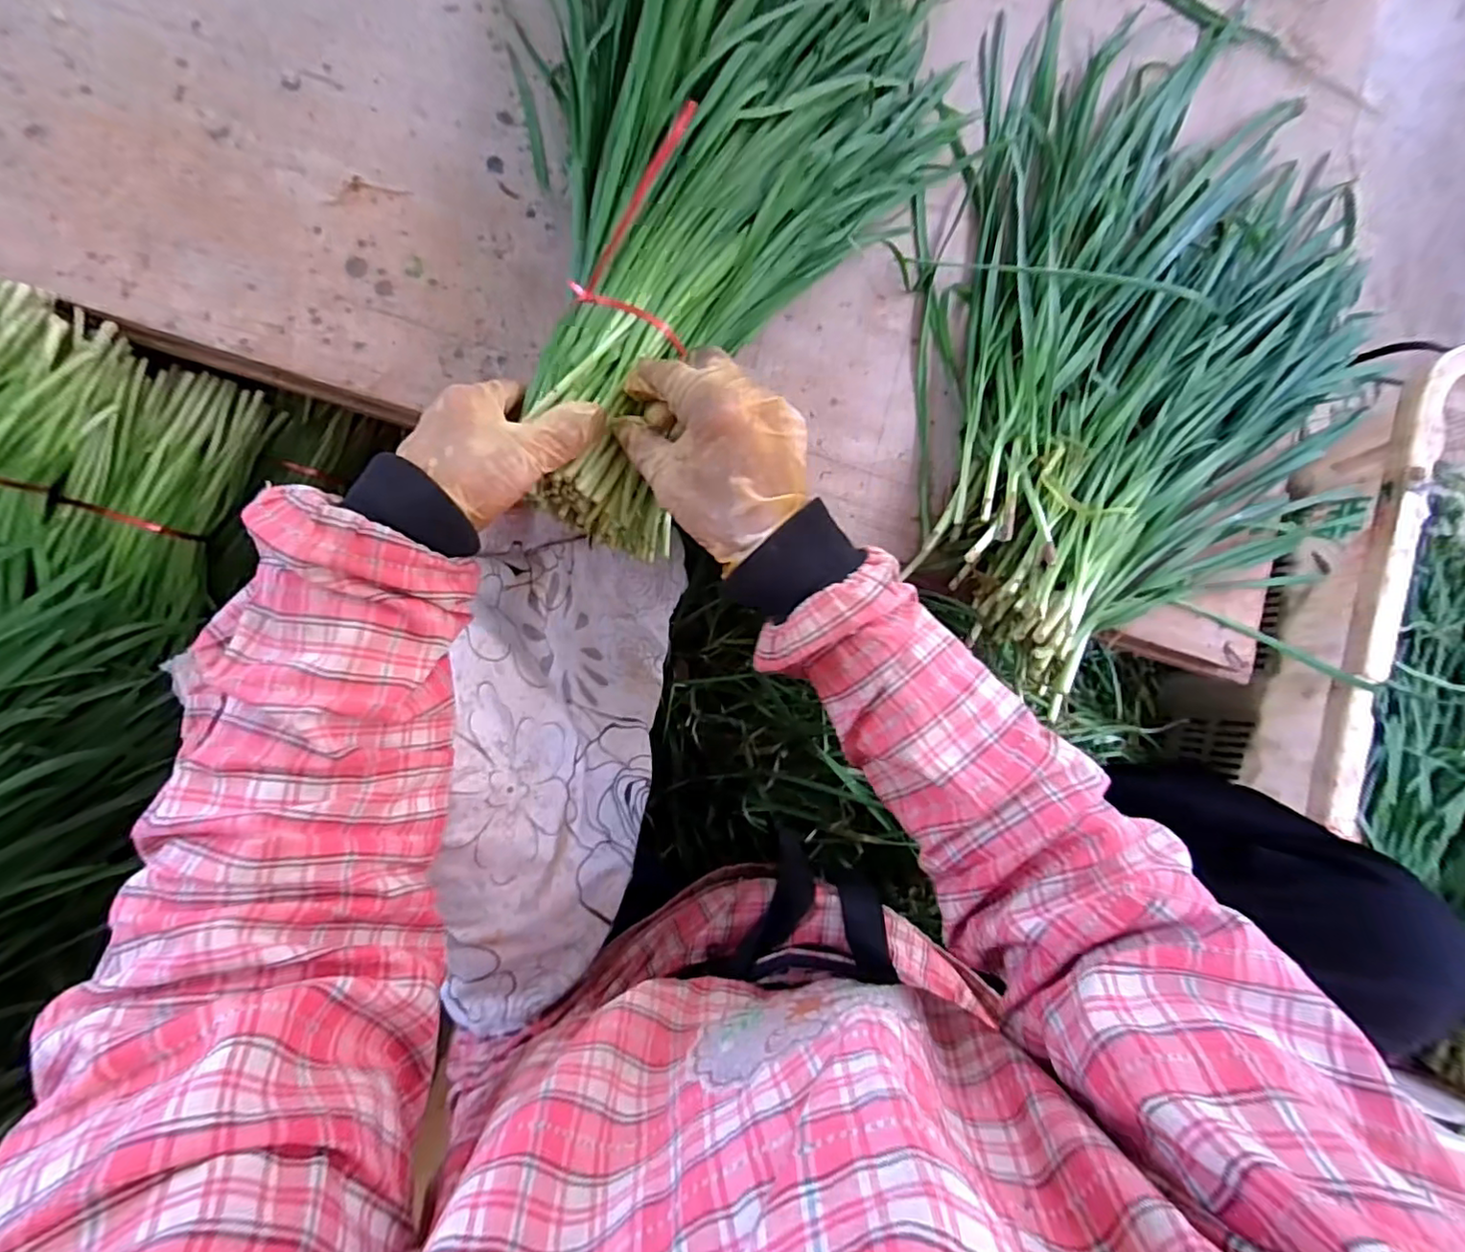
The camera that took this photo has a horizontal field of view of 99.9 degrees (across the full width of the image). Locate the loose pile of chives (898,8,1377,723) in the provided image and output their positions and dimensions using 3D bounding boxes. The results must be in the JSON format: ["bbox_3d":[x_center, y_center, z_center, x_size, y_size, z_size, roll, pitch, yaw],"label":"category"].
[{"bbox_3d":[0.310,-0.224,0.437,0.347,0.068,0.477,0,85,-6],"label":"loose pile of chives"}]

